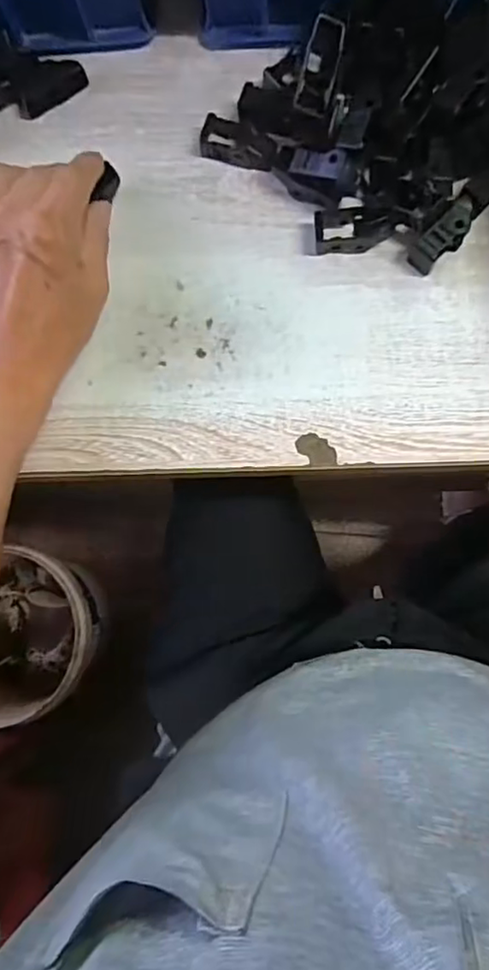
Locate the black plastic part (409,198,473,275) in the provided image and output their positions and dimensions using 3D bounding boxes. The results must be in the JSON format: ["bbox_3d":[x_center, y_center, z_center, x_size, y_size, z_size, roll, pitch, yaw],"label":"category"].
[{"bbox_3d":[0.126,-0.156,0.377,0.020,0.016,0.047,44,110,7],"label":"black plastic part"}]

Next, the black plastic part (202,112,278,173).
[{"bbox_3d":[-0.003,-0.226,0.396,0.051,0.016,0.023,15,83,4],"label":"black plastic part"}]

